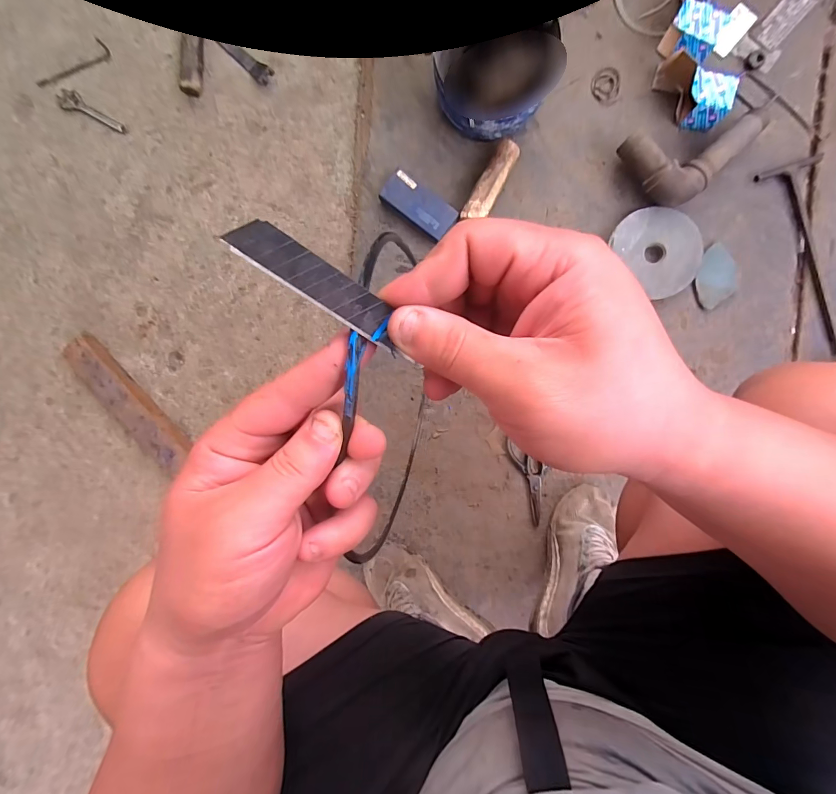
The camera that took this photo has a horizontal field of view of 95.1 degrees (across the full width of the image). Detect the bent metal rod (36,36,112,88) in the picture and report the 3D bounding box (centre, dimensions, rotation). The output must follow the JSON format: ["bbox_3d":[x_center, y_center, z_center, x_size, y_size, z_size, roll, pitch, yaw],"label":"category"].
[{"bbox_3d":[-0.657,-0.628,0.728,0.155,0.008,0.033,-24,93,4],"label":"bent metal rod"}]

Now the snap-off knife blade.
[{"bbox_3d":[-0.037,-0.045,0.161,0.081,0.004,0.017,33,96,-19],"label":"snap-off knife blade"}]

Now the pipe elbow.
[{"bbox_3d":[0.487,-0.404,0.652,0.260,0.063,0.122,-15,94,4],"label":"pipe elbow"}]

